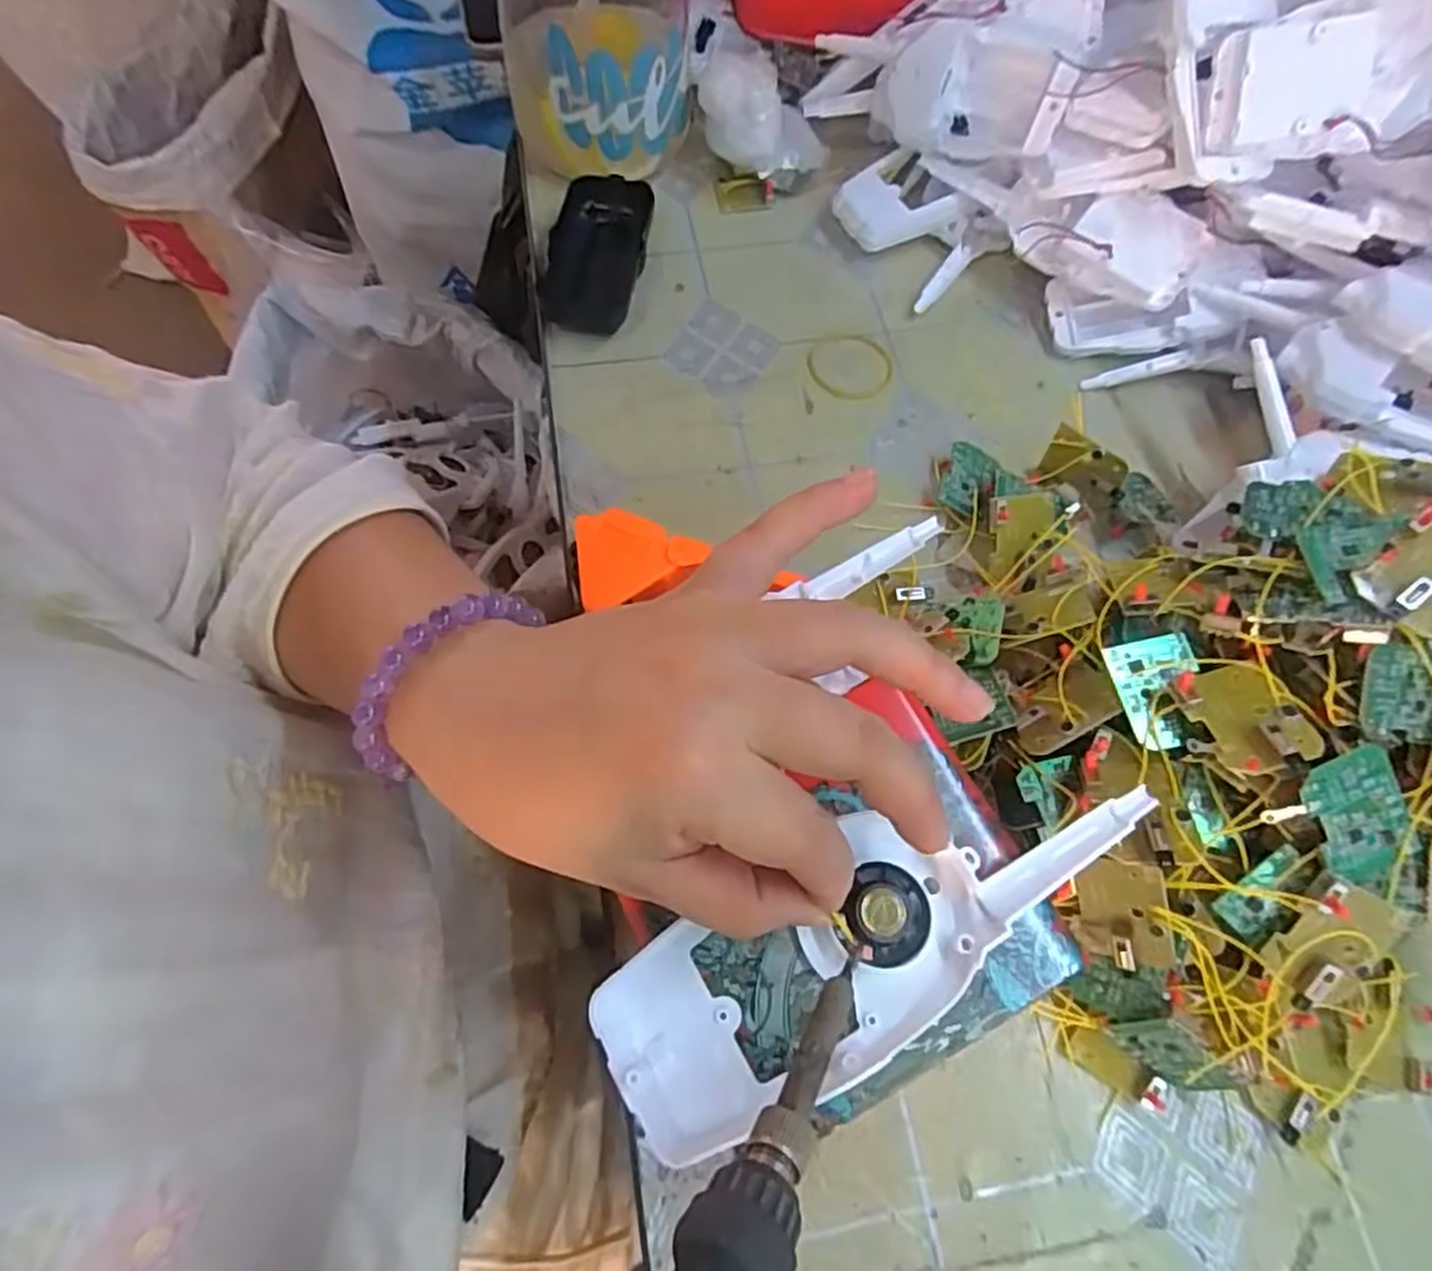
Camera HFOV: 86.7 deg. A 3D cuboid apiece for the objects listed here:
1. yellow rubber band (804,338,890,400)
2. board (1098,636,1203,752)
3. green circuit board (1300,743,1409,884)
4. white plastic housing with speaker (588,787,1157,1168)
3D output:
[{"bbox_3d":[0.077,-0.153,0.434,0.049,0.004,0.046,1,66,-2],"label":"yellow rubber band"},{"bbox_3d":[0.173,0.021,0.292,0.032,0.006,0.042,-14,70,2],"label":"board"},{"bbox_3d":[0.222,0.064,0.262,0.033,0.004,0.047,-19,93,-3],"label":"green circuit board"},{"bbox_3d":[0.048,0.086,0.217,0.163,0.018,0.059,-24,69,-5],"label":"white plastic housing with speaker"}]

